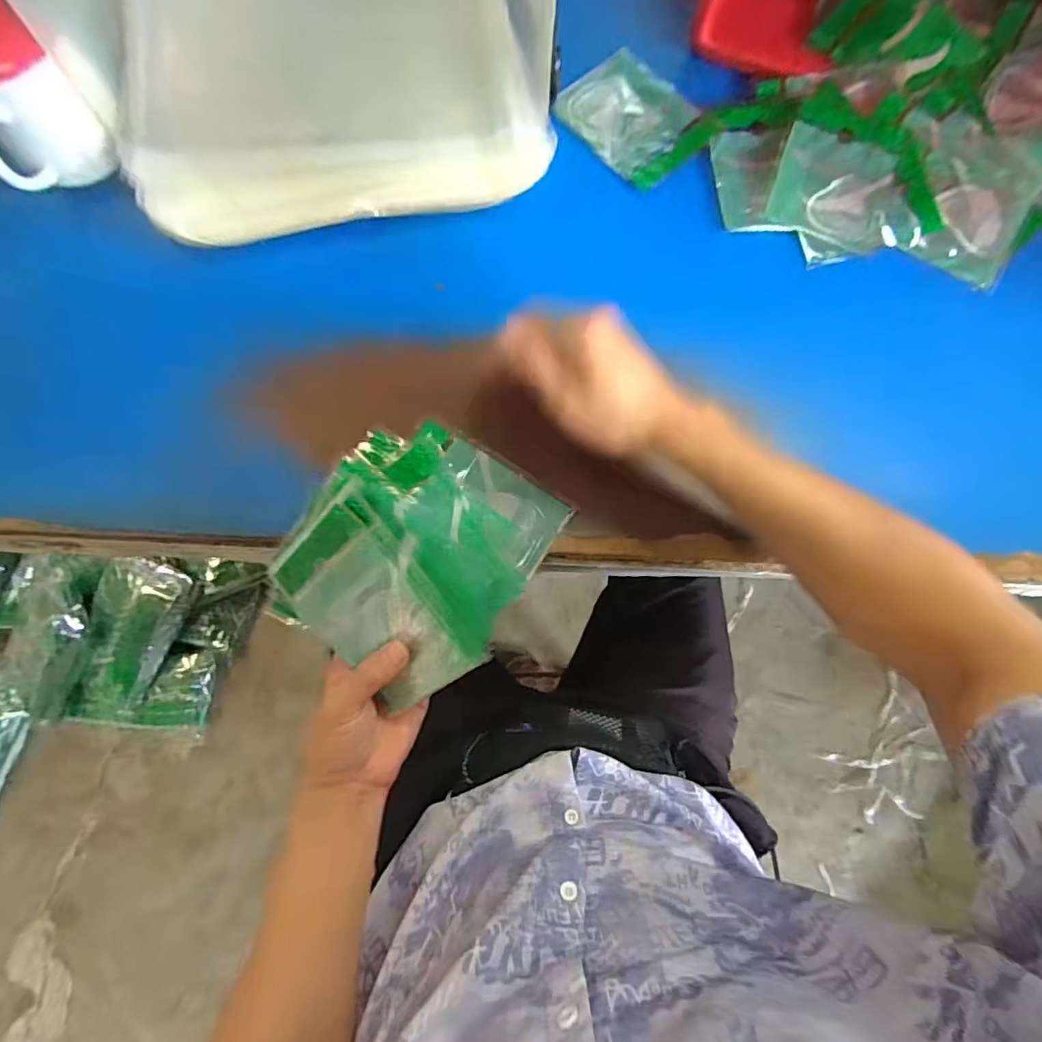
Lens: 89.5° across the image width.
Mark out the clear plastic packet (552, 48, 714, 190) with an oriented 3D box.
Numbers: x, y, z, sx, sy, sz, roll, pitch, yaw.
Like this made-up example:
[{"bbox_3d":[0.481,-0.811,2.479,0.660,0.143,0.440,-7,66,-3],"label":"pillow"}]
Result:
[{"bbox_3d":[0.108,-0.384,0.497,0.132,0.017,0.110,42,87,6],"label":"clear plastic packet"}]

